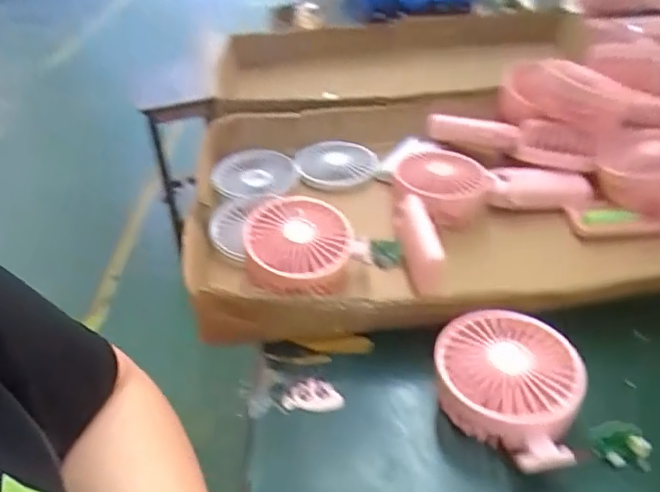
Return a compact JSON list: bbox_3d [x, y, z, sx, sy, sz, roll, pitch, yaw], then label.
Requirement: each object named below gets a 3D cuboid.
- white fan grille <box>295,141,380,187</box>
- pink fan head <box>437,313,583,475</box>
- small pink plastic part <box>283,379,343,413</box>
[{"bbox_3d":[0.007,-0.093,0.612,0.089,0.015,0.089,-4,38,3],"label":"white fan grille"},{"bbox_3d":[0.113,0.091,0.361,0.087,0.048,0.095,-4,38,3],"label":"pink fan head"},{"bbox_3d":[-0.012,0.105,0.395,0.042,0.005,0.024,-2,38,6],"label":"small pink plastic part"}]

